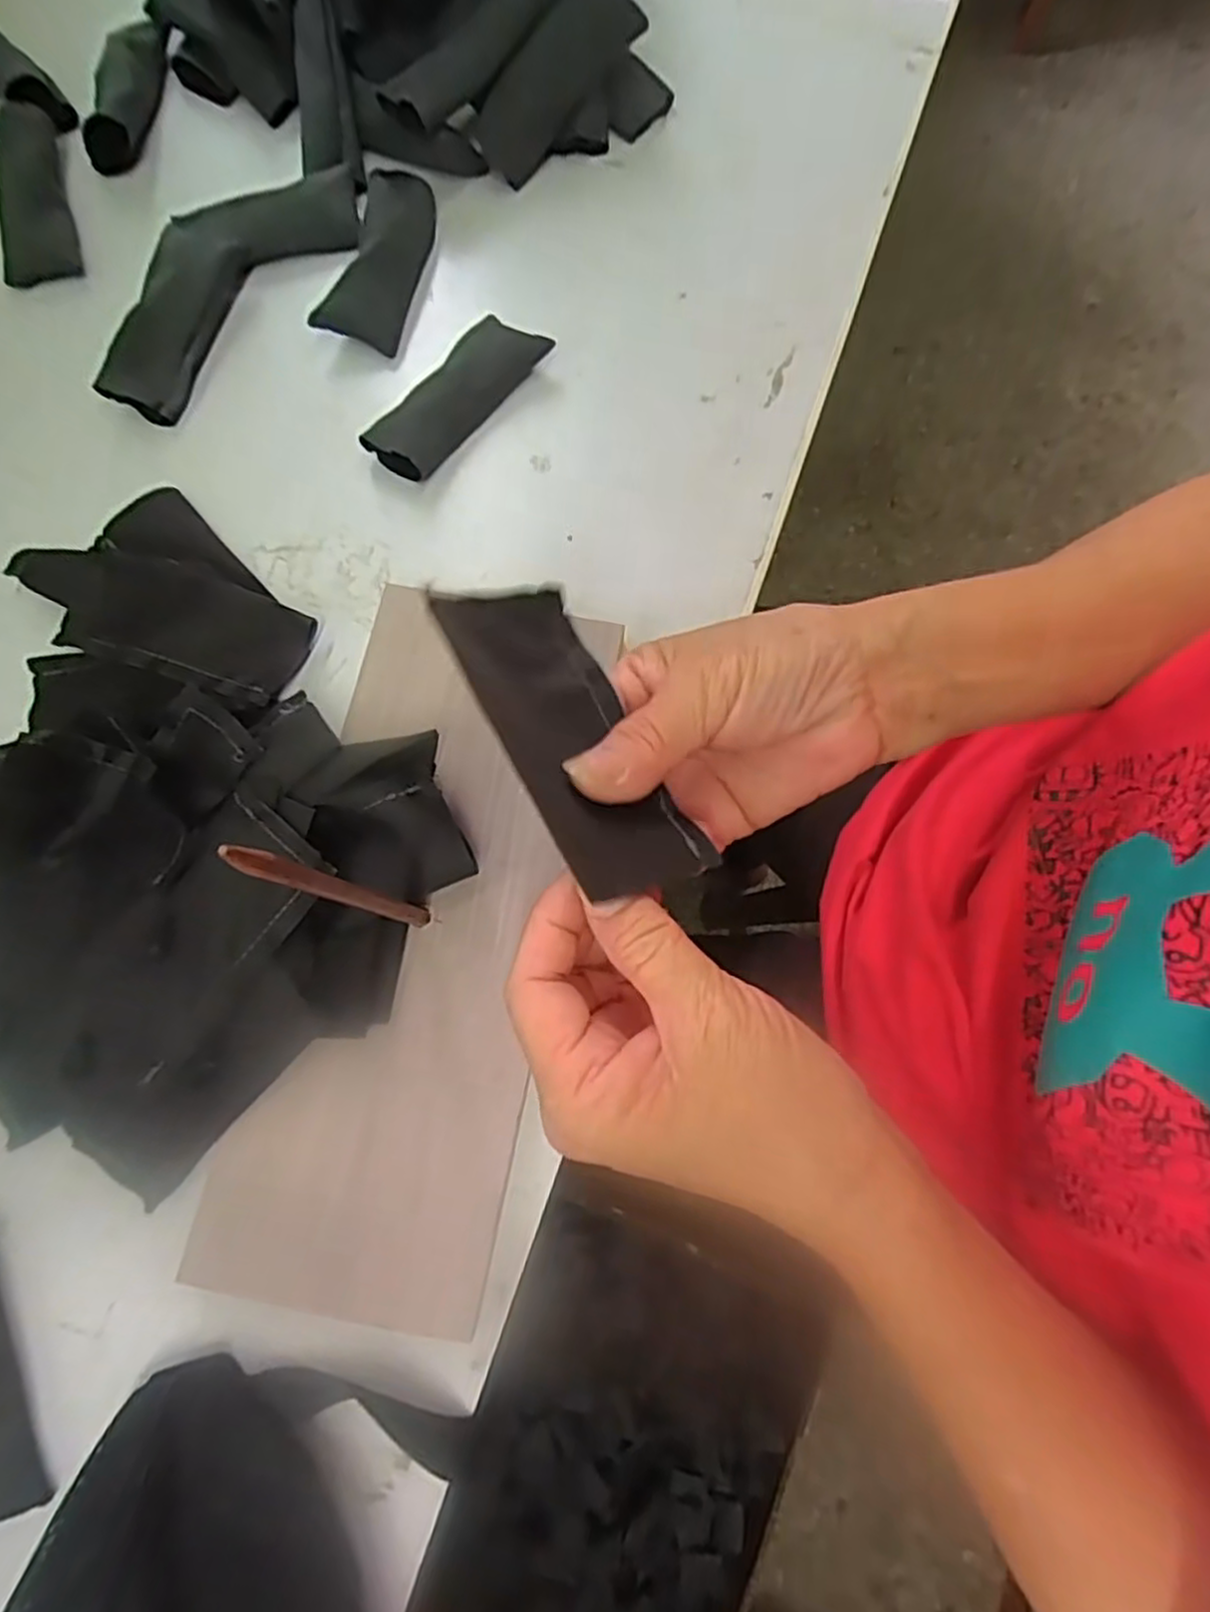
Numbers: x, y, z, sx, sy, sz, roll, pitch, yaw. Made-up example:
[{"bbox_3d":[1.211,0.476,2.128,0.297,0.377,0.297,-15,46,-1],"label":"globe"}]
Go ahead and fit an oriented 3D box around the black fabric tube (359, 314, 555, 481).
[{"bbox_3d":[-0.078,-0.216,0.389,0.036,0.018,0.104,40,80,7],"label":"black fabric tube"}]

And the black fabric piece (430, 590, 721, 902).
[{"bbox_3d":[-0.012,-0.025,0.230,0.054,0.004,0.114,-9,62,-41],"label":"black fabric piece"}]

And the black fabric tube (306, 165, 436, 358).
[{"bbox_3d":[-0.122,-0.298,0.407,0.042,0.025,0.099,15,78,3],"label":"black fabric tube"}]

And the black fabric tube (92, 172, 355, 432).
[{"bbox_3d":[-0.208,-0.289,0.409,0.070,0.020,0.178,37,79,7],"label":"black fabric tube"}]

